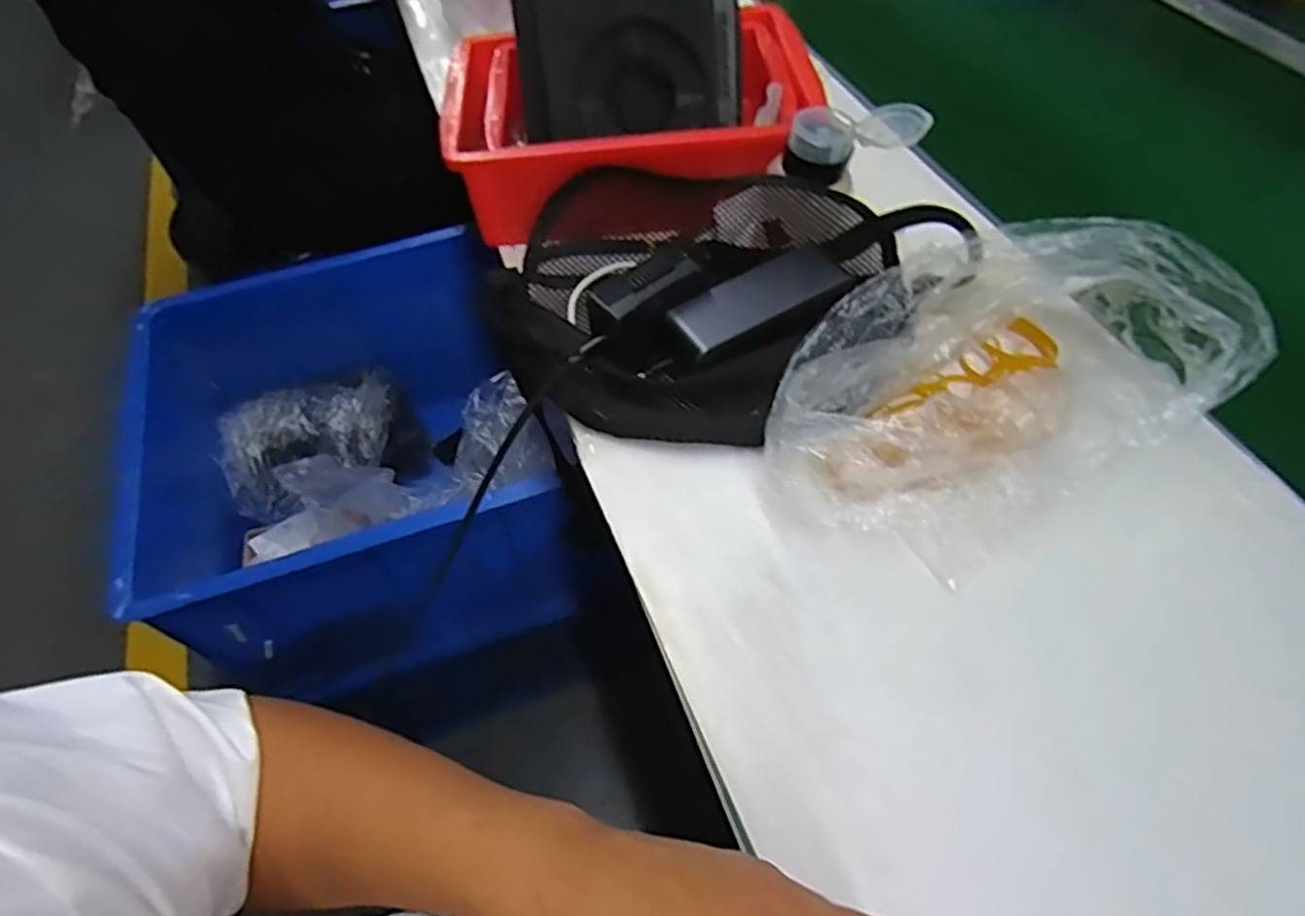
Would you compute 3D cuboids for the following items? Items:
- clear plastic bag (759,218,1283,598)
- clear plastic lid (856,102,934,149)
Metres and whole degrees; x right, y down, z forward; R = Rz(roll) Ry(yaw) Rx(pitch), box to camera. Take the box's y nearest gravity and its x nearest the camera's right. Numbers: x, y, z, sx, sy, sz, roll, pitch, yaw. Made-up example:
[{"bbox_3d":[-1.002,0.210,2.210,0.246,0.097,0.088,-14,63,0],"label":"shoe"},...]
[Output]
[{"bbox_3d":[0.192,-0.043,0.405,0.197,0.095,0.248,37,65,24],"label":"clear plastic bag"},{"bbox_3d":[0.159,-0.218,0.459,0.045,0.015,0.035,23,84,37],"label":"clear plastic lid"}]

